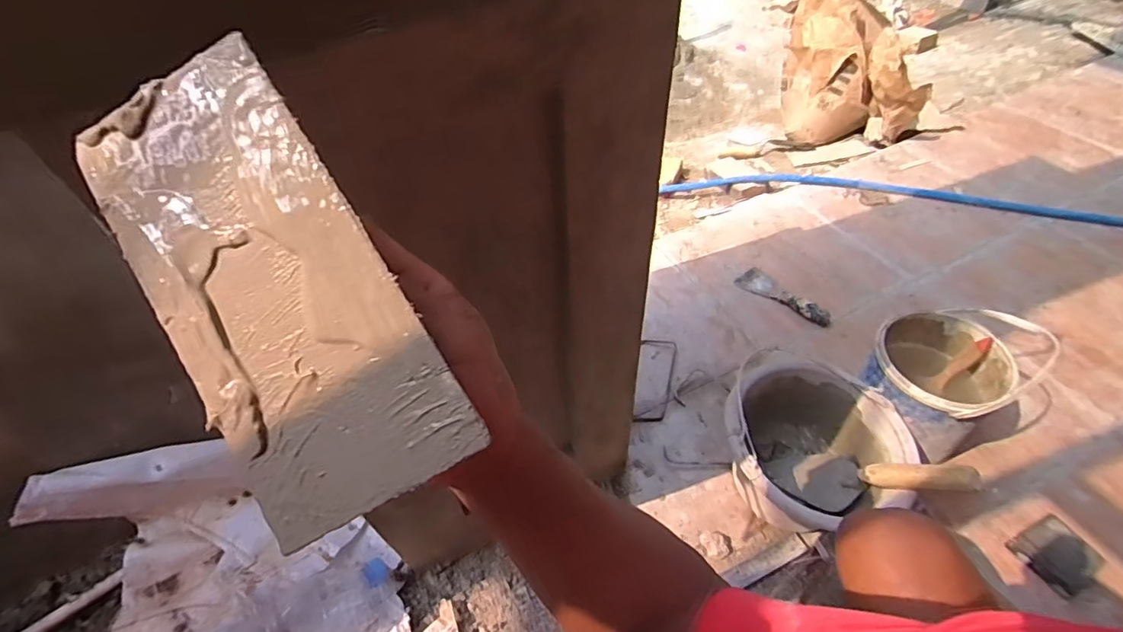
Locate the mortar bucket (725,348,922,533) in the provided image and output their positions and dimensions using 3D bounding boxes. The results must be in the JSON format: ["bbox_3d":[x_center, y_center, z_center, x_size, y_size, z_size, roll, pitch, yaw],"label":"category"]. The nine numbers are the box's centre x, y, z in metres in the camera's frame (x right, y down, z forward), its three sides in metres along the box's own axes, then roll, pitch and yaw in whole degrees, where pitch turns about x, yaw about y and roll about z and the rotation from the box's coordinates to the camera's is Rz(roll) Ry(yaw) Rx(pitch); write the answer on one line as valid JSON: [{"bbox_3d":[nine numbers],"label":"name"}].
[{"bbox_3d":[0.348,0.200,0.778,0.236,0.159,0.240,0,49,3],"label":"mortar bucket"}]

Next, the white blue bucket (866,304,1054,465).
[{"bbox_3d":[0.551,0.111,0.831,0.177,0.174,0.170,-31,54,-22],"label":"white blue bucket"}]

